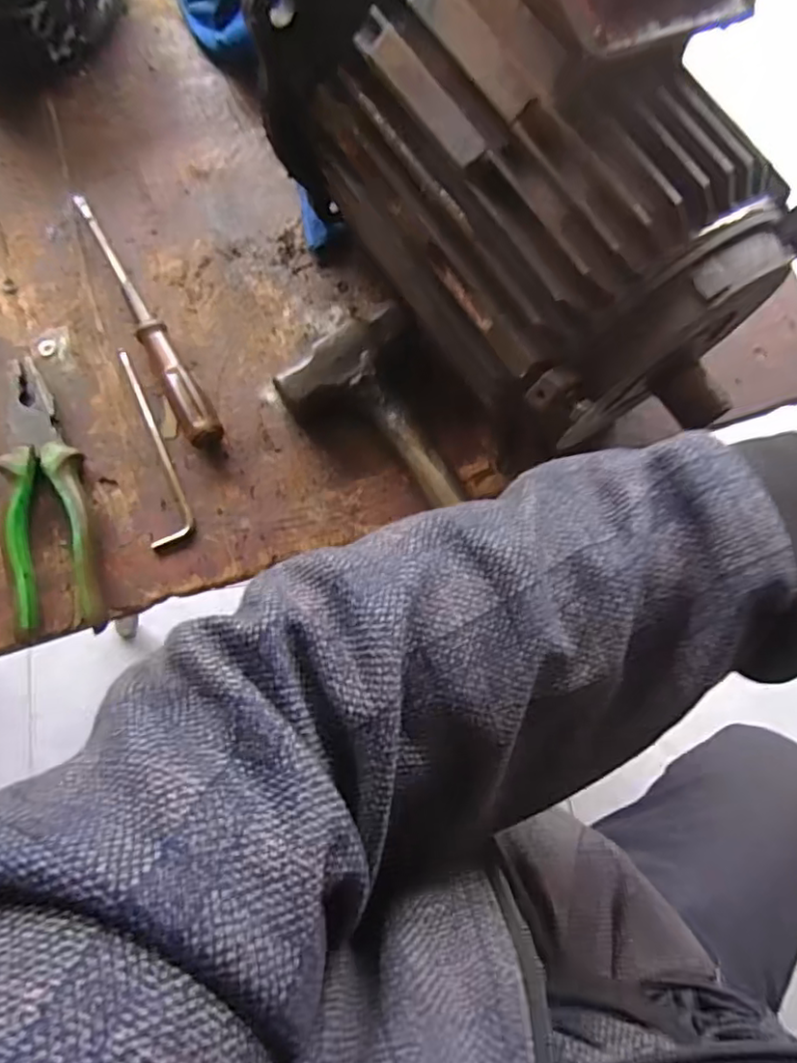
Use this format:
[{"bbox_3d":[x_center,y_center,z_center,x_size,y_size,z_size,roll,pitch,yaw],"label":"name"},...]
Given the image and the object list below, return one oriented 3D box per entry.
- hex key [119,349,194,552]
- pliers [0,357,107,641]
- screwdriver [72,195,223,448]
[{"bbox_3d":[-0.173,-0.062,0.445,0.029,0.005,0.152,-16,77,-5],"label":"hex key"},{"bbox_3d":[-0.236,-0.027,0.424,0.049,0.024,0.189,-12,77,-4],"label":"pliers"},{"bbox_3d":[-0.186,-0.156,0.451,0.023,0.025,0.221,-30,79,-8],"label":"screwdriver"}]

